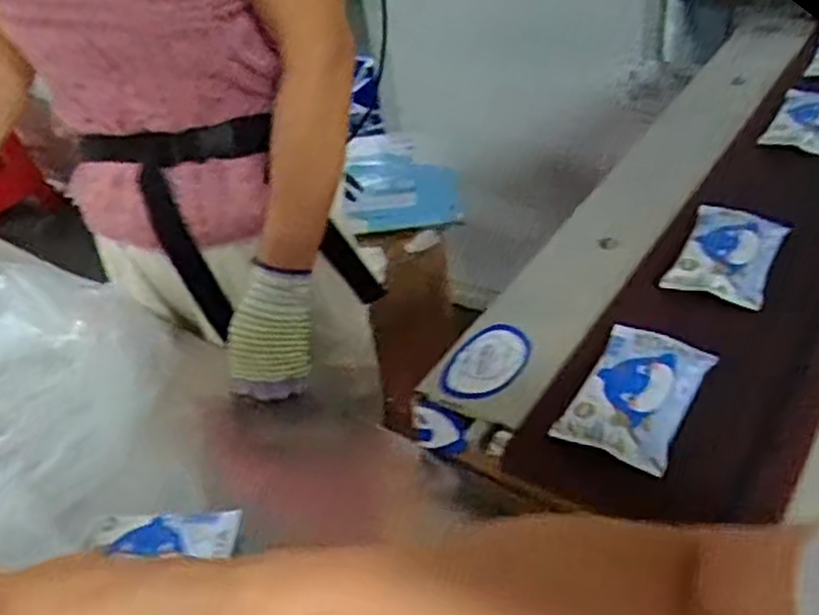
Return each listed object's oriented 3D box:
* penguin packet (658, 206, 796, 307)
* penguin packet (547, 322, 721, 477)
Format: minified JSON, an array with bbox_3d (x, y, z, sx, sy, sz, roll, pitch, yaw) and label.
[{"bbox_3d":[0.315,-0.060,0.750,0.086,0.015,0.142,18,46,27],"label":"penguin packet"},{"bbox_3d":[0.186,0.065,0.620,0.087,0.017,0.141,20,47,29],"label":"penguin packet"}]

